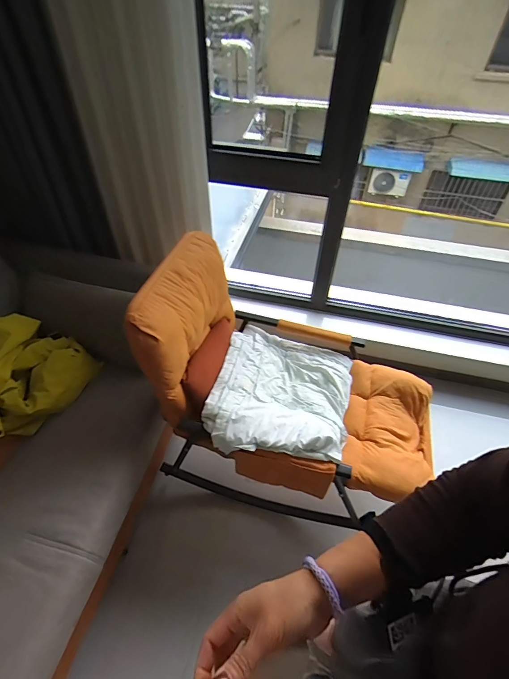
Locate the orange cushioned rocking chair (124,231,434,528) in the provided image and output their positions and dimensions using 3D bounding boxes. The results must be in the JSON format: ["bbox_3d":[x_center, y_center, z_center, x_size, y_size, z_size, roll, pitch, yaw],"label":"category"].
[{"bbox_3d":[0.174,0.187,1.249,0.984,0.826,0.618,7,48,4],"label":"orange cushioned rocking chair"}]

